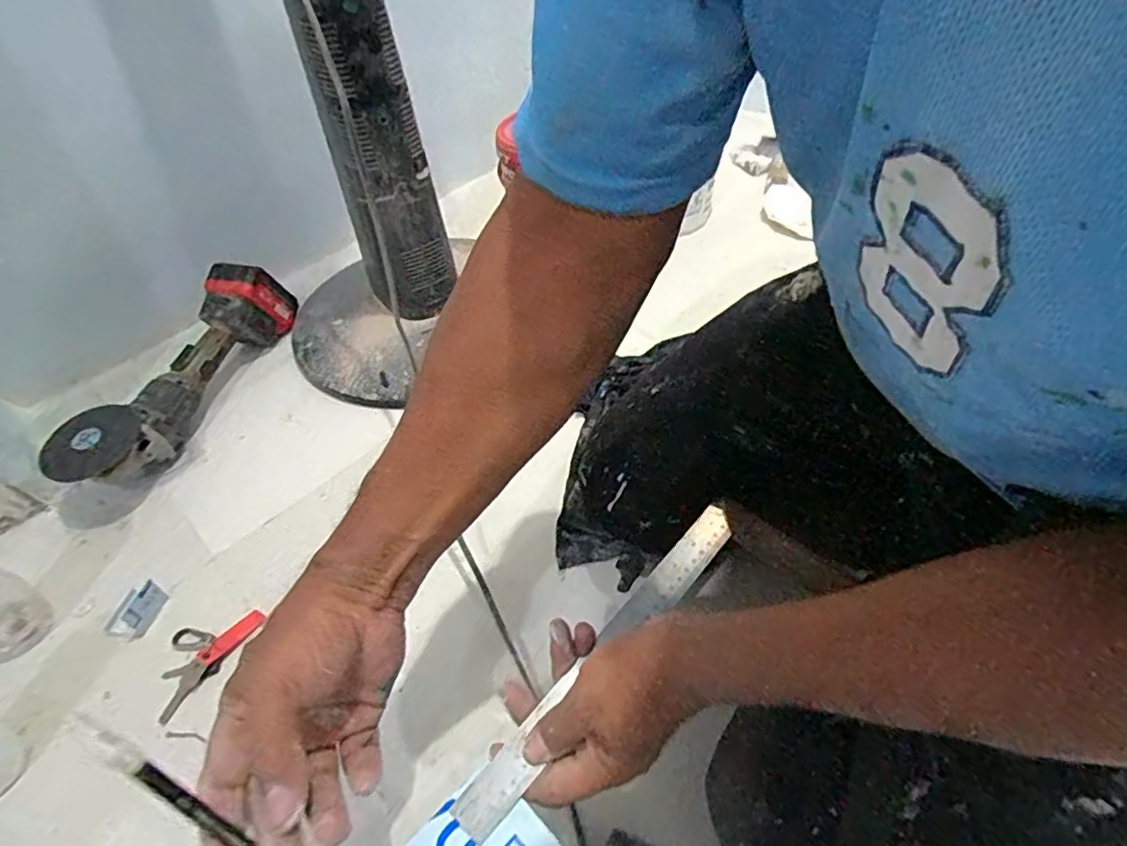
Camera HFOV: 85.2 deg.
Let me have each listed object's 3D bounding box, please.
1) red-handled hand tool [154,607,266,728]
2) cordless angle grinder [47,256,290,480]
[{"bbox_3d":[-0.355,0.220,0.586,0.068,0.009,0.112,17,51,20],"label":"red-handled hand tool"},{"bbox_3d":[-0.483,-0.062,0.786,0.094,0.108,0.368,10,49,14],"label":"cordless angle grinder"}]

